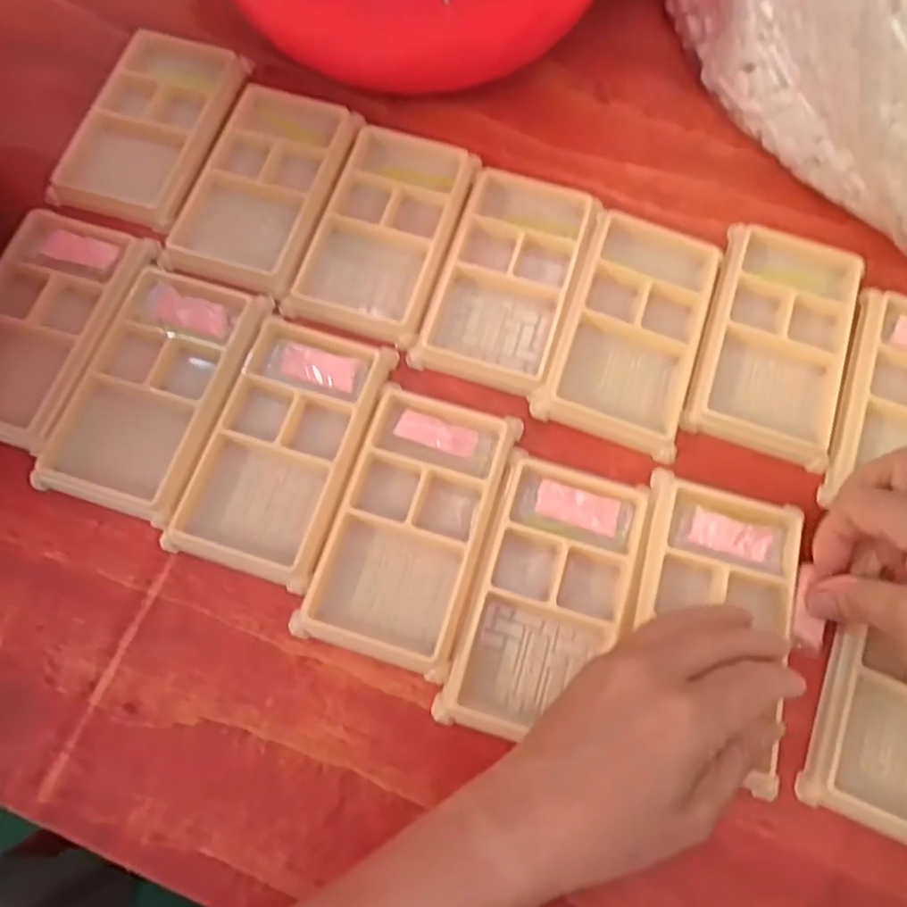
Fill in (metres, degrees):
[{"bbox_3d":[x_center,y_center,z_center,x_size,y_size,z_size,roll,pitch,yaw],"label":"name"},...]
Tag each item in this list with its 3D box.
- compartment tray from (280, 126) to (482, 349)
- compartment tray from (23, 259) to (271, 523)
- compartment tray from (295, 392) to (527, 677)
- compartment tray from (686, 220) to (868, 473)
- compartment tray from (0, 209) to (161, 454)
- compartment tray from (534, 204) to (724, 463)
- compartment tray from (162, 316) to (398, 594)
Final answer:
[{"bbox_3d":[-0.039,-0.132,0.395,0.080,0.018,0.134,17,73,5],"label":"compartment tray"},{"bbox_3d":[-0.158,-0.036,0.350,0.076,0.009,0.132,17,73,5],"label":"compartment tray"},{"bbox_3d":[-0.021,0.034,0.334,0.076,0.010,0.136,17,73,5],"label":"compartment tray"},{"bbox_3d":[0.184,-0.066,0.376,0.081,0.017,0.139,18,73,5],"label":"compartment tray"},{"bbox_3d":[-0.227,-0.073,0.359,0.075,0.009,0.133,17,73,5],"label":"compartment tray"},{"bbox_3d":[0.101,-0.073,0.371,0.077,0.020,0.137,18,73,5],"label":"compartment tray"},{"bbox_3d":[-0.088,-0.006,0.345,0.074,0.010,0.137,17,73,5],"label":"compartment tray"}]

